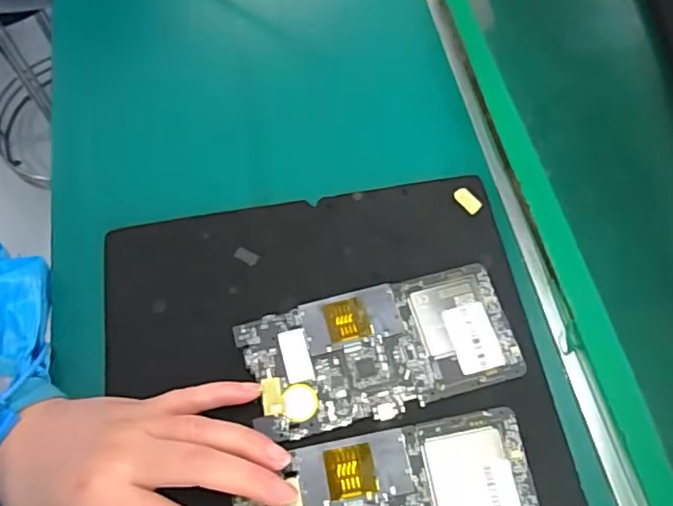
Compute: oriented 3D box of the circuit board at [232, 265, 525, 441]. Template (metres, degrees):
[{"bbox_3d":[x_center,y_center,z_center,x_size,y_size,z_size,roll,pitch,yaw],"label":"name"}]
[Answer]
[{"bbox_3d":[0.026,0.055,0.335,0.152,0.005,0.072,-13,65,-7],"label":"circuit board"}]

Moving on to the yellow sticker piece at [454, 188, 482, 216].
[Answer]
[{"bbox_3d":[0.086,-0.035,0.384,0.011,0.004,0.019,-38,69,-14],"label":"yellow sticker piece"}]

